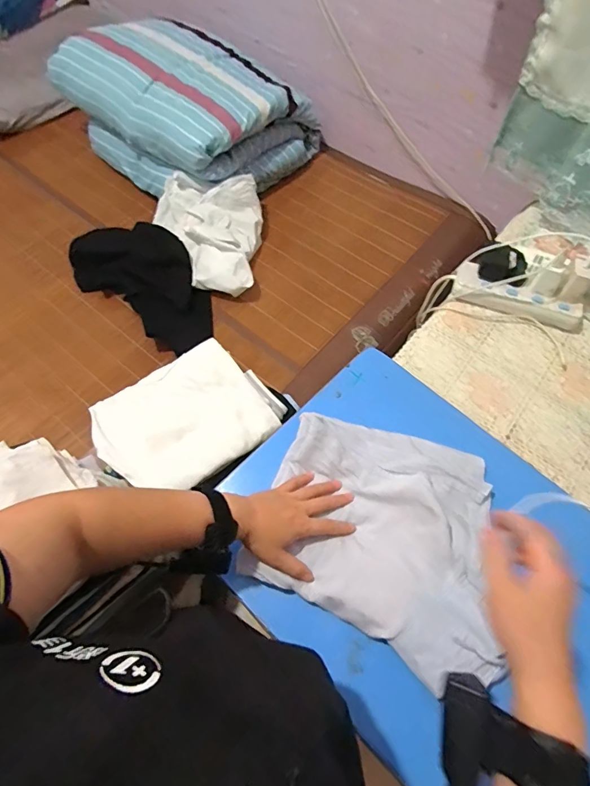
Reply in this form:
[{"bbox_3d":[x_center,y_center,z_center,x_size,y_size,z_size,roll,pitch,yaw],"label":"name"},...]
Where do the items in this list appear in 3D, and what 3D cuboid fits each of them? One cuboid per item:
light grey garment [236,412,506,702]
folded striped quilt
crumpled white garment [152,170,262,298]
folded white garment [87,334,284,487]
[{"bbox_3d":[0.107,0.168,0.538,0.286,0.028,0.257,17,63,8],"label":"light grey garment"},{"bbox_3d":[-0.332,-0.844,1.311,0.660,0.296,0.468,30,66,14],"label":"folded striped quilt"},{"bbox_3d":[-0.222,-0.426,1.180,0.288,0.143,0.360,-14,63,-8],"label":"crumpled white garment"},{"bbox_3d":[-0.202,0.049,0.793,0.285,0.047,0.228,-34,68,-17],"label":"folded white garment"}]

